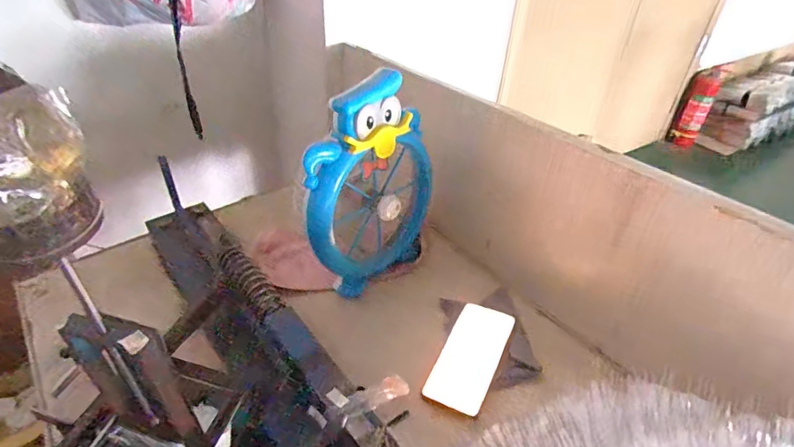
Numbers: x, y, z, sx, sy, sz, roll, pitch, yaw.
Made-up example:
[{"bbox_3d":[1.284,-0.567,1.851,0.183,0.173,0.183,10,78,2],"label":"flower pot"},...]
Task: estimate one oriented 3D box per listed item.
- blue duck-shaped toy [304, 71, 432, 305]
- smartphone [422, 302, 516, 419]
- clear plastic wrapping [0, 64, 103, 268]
[{"bbox_3d":[-0.030,-0.046,0.653,0.068,0.297,0.221,32,46,33],"label":"blue duck-shaped toy"},{"bbox_3d":[0.097,0.172,0.596,0.075,0.007,0.158,12,43,27],"label":"smartphone"},{"bbox_3d":[-0.183,-0.030,0.212,0.059,0.093,0.063,32,46,33],"label":"clear plastic wrapping"}]

